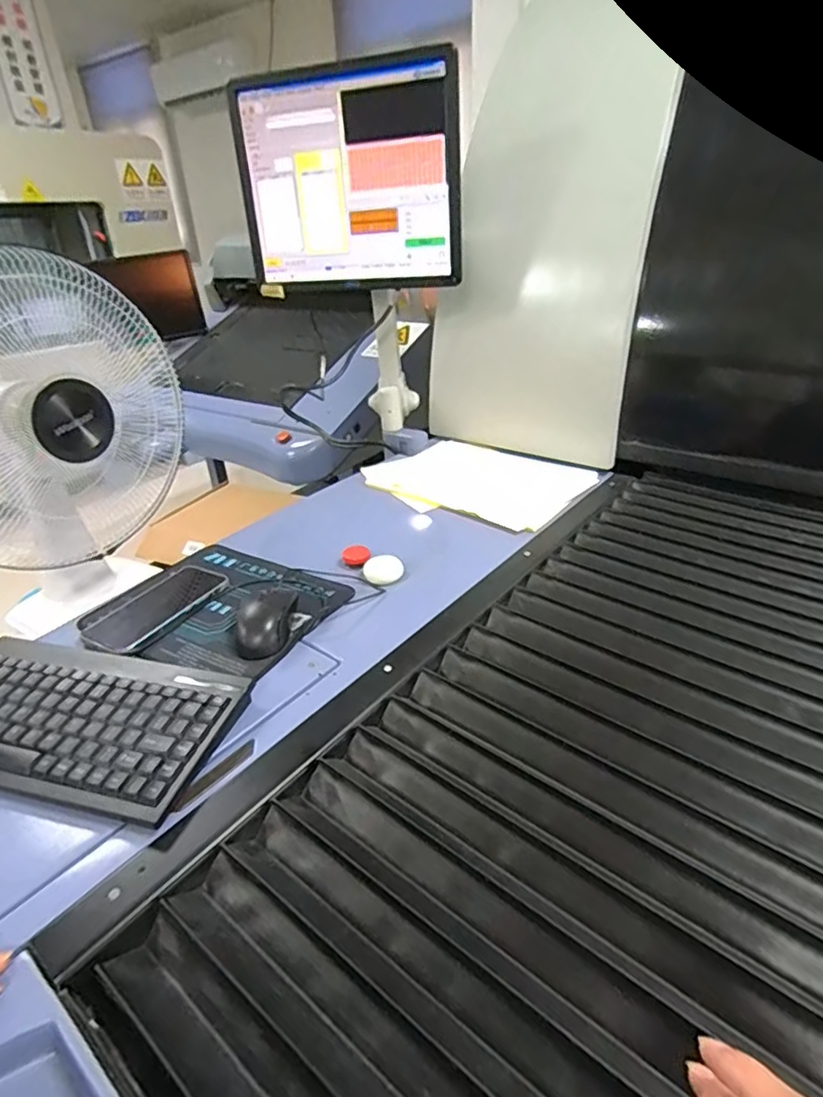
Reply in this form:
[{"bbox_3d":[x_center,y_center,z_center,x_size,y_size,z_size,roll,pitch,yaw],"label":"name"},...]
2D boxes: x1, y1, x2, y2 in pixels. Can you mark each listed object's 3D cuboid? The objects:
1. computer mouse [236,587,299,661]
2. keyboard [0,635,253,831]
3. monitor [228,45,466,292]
[{"bbox_3d":[-0.159,0.075,0.631,0.061,0.035,0.100,3,31,13],"label":"computer mouse"},{"bbox_3d":[-0.304,0.153,0.521,0.289,0.034,0.149,5,31,16],"label":"keyboard"},{"bbox_3d":[-0.104,-0.585,0.938,0.373,0.293,0.065,10,32,22],"label":"monitor"}]

